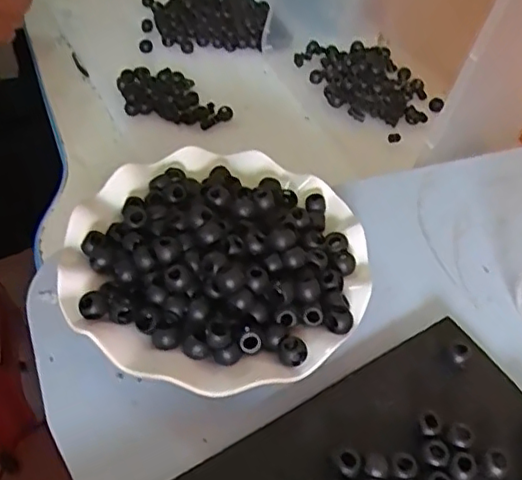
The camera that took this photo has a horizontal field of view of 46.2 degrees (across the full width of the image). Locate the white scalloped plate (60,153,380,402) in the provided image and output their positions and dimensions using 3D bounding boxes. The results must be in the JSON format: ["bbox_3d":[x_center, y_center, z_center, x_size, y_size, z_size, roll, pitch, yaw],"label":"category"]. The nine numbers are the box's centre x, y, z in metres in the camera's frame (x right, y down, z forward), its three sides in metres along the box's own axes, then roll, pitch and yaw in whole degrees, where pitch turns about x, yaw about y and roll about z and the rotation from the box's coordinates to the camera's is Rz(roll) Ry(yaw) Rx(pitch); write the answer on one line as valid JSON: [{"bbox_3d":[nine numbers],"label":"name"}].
[{"bbox_3d":[-0.025,0.010,0.380,0.176,0.045,0.178,2,46,-2],"label":"white scalloped plate"}]

